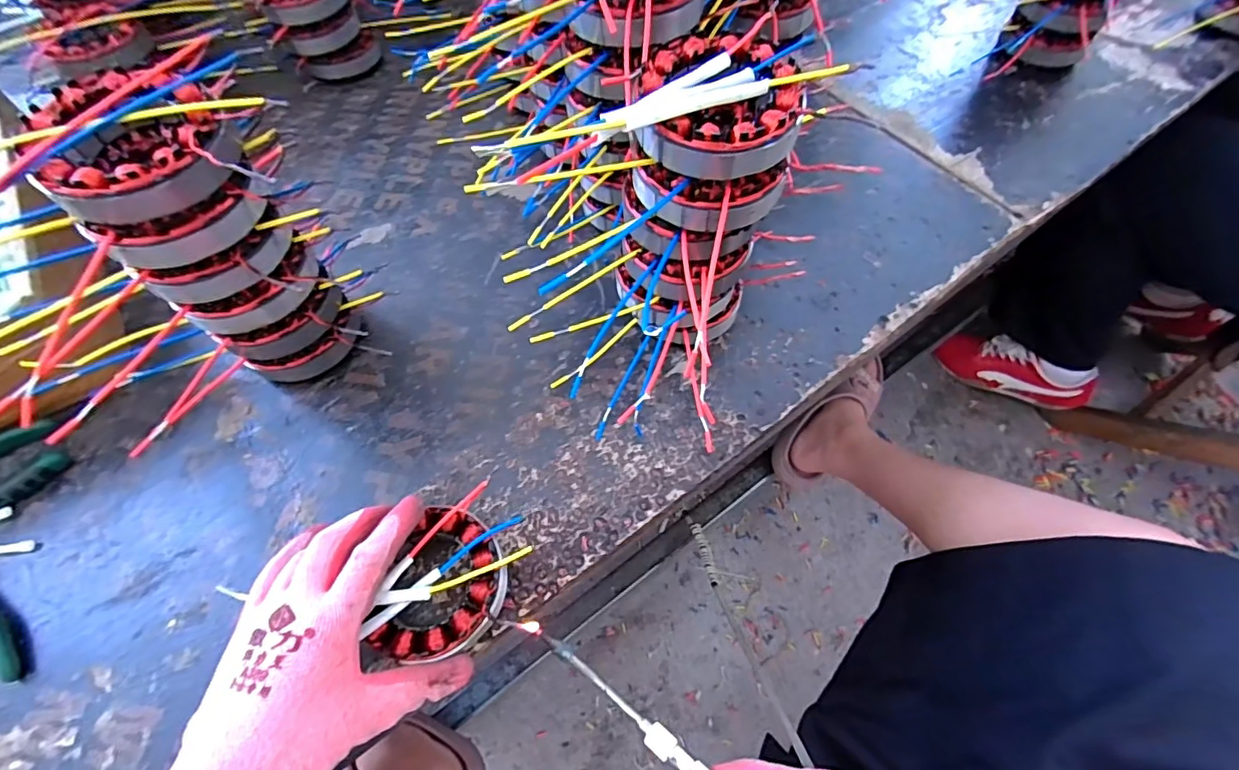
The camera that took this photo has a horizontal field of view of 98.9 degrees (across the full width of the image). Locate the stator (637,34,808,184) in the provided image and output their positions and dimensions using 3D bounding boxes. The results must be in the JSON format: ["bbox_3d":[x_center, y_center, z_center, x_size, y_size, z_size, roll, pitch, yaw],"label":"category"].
[{"bbox_3d":[0.053,-0.144,0.281,0.080,0.033,0.086,3,62,2],"label":"stator"}]

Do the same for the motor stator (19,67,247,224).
[{"bbox_3d":[-0.240,-0.118,0.267,0.084,0.041,0.086,-23,64,-11],"label":"motor stator"}]

